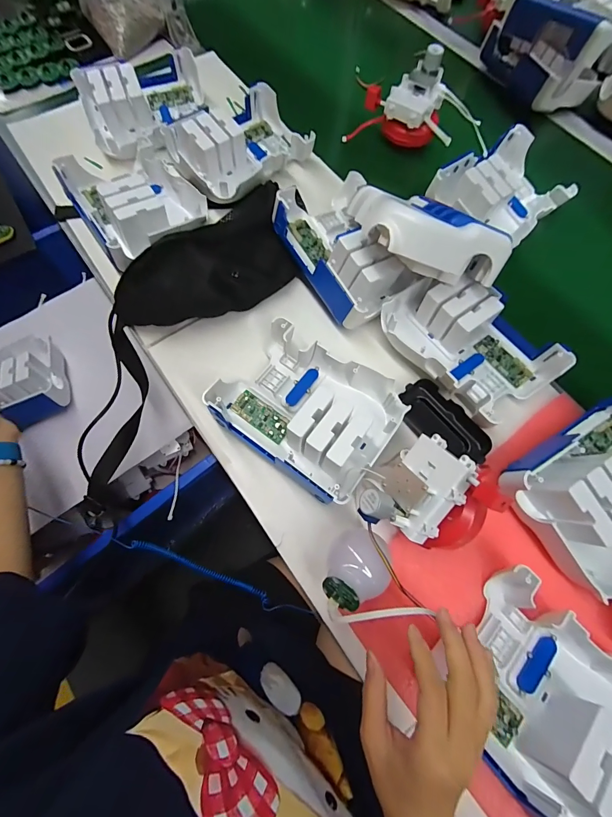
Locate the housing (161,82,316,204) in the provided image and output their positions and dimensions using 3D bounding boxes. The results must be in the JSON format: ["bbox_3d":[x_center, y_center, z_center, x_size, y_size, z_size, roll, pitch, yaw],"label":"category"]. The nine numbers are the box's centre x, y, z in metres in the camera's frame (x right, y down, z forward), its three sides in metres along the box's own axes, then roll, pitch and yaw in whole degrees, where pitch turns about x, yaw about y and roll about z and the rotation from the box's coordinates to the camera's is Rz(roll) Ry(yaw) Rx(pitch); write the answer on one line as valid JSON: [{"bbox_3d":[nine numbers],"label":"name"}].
[{"bbox_3d":[-0.096,-0.389,0.514,0.193,0.056,0.143,-39,74,-14],"label":"housing"}]

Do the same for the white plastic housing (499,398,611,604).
[{"bbox_3d":[0.308,0.080,0.341,0.187,0.059,0.145,-30,72,-11],"label":"white plastic housing"}]

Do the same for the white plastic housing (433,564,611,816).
[{"bbox_3d":[0.209,0.246,0.284,0.172,0.065,0.139,43,74,14],"label":"white plastic housing"}]

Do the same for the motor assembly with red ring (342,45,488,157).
[{"bbox_3d":[0.175,-0.460,0.531,0.205,0.088,0.083,9,69,3],"label":"motor assembly with red ring"}]

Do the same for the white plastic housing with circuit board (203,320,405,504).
[{"bbox_3d":[-0.003,-0.003,0.381,0.186,0.057,0.139,34,72,11],"label":"white plastic housing with circuit board"}]

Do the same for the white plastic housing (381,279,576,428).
[{"bbox_3d":[0.191,-0.078,0.411,0.135,0.057,0.185,-37,74,-13],"label":"white plastic housing"}]

